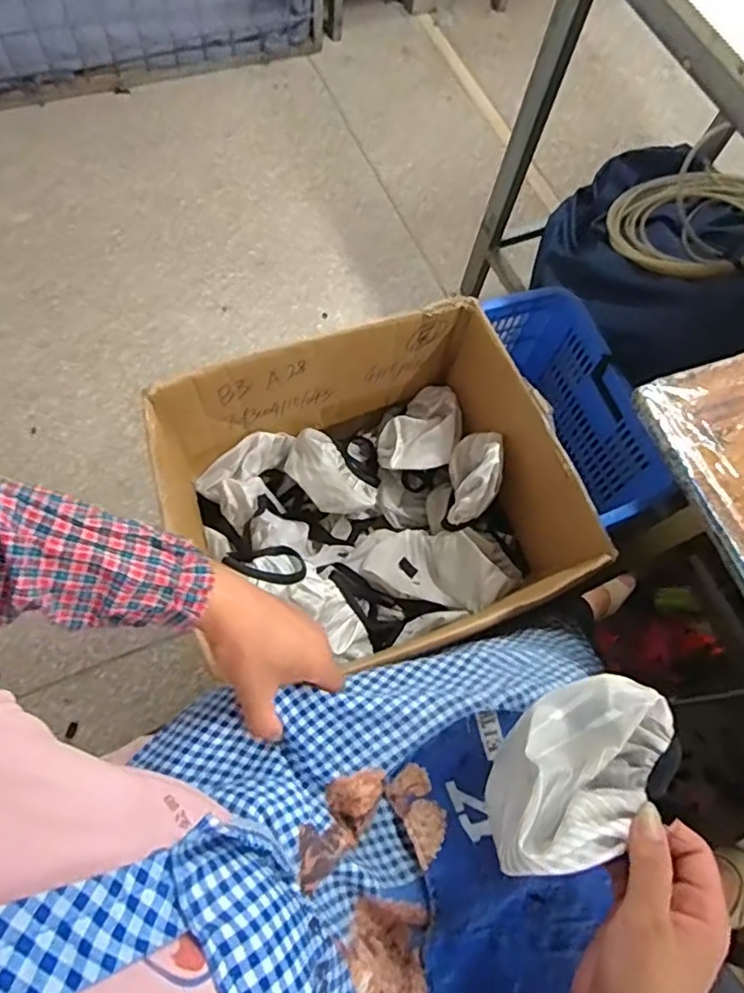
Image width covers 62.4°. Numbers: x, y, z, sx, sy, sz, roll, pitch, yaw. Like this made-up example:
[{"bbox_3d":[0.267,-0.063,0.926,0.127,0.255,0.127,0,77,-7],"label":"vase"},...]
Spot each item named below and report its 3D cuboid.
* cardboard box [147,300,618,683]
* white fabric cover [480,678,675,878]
[{"bbox_3d":[-0.010,0.015,0.715,0.393,0.224,0.321,-14,70,-11],"label":"cardboard box"},{"bbox_3d":[0.128,0.174,0.394,0.137,0.075,0.077,-40,71,-18],"label":"white fabric cover"}]

